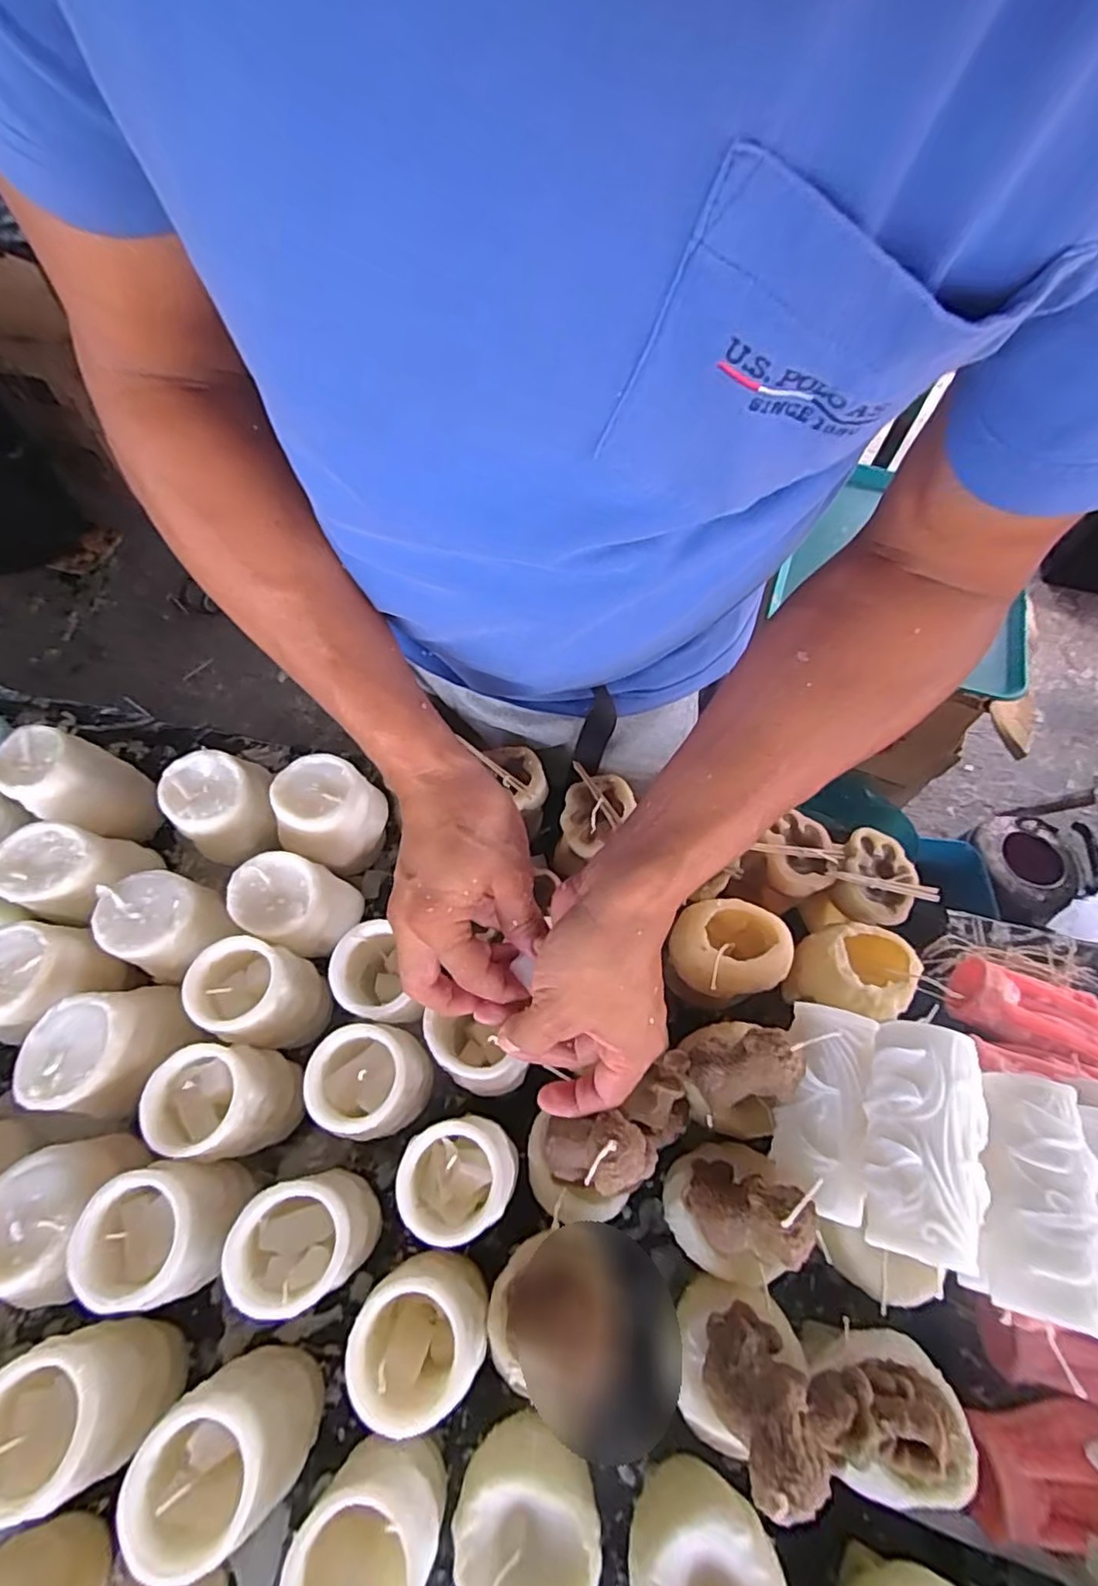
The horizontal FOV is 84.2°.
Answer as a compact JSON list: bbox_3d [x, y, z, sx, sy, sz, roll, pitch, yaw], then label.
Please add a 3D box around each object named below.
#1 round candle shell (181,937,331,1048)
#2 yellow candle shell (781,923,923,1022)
[{"bbox_3d":[-0.198,0.145,0.426,0.064,0.098,0.059,1,61,-2],"label":"round candle shell"},{"bbox_3d":[0.218,0.129,0.440,0.076,0.055,0.065,19,62,8],"label":"yellow candle shell"}]

